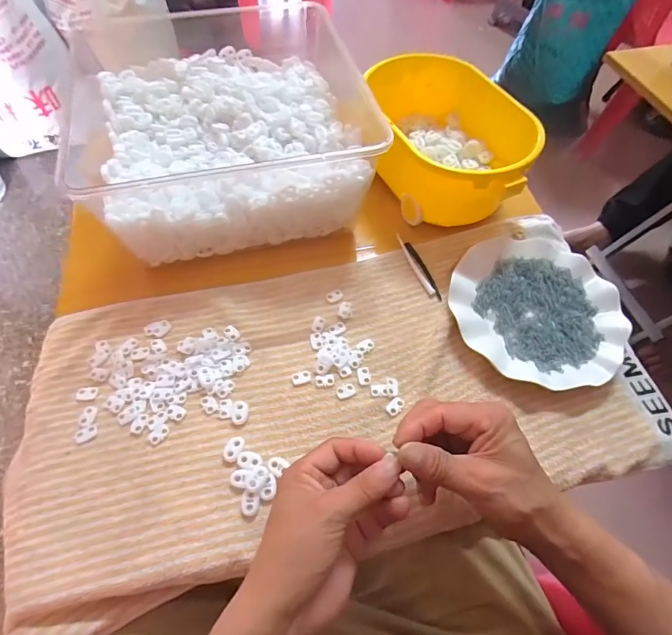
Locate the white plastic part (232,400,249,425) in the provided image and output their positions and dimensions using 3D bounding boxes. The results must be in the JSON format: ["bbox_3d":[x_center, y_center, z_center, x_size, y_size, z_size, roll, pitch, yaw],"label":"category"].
[{"bbox_3d":[-0.091,0.090,0.386,0.015,0.006,0.023,-3,59,-4],"label":"white plastic part"}]

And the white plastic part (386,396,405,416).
[{"bbox_3d":[0.059,0.085,0.393,0.020,0.004,0.012,-37,67,-22],"label":"white plastic part"}]

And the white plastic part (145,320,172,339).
[{"bbox_3d":[-0.185,0.012,0.423,0.025,0.004,0.019,-19,62,-13],"label":"white plastic part"}]

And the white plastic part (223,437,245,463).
[{"bbox_3d":[-0.092,0.119,0.367,0.014,0.006,0.022,27,62,13],"label":"white plastic part"}]

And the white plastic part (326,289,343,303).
[{"bbox_3d":[-0.002,-0.024,0.456,0.020,0.005,0.013,-30,65,-18],"label":"white plastic part"}]

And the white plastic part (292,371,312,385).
[{"bbox_3d":[-0.035,0.061,0.409,0.019,0.005,0.012,-18,62,-13],"label":"white plastic part"}]

